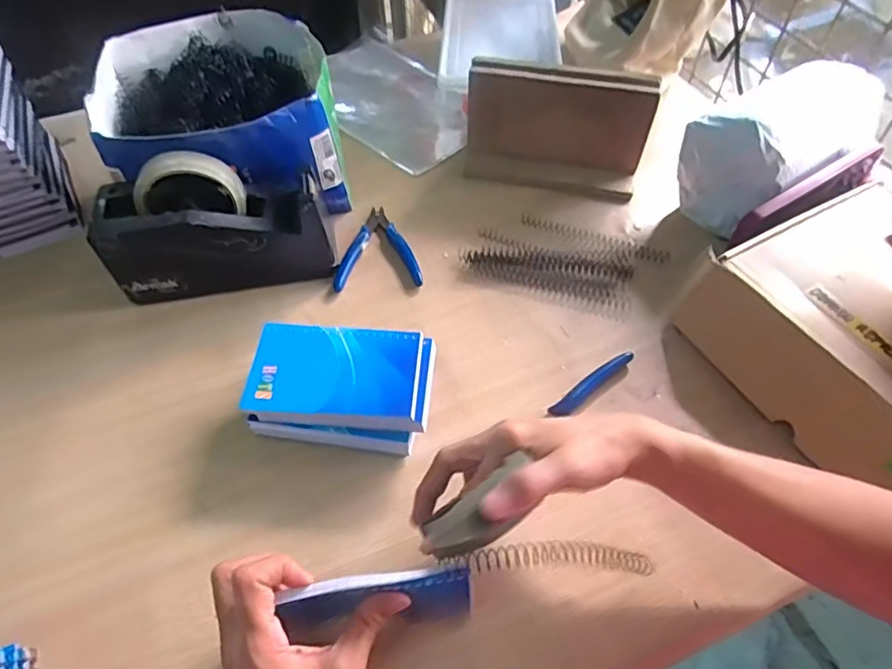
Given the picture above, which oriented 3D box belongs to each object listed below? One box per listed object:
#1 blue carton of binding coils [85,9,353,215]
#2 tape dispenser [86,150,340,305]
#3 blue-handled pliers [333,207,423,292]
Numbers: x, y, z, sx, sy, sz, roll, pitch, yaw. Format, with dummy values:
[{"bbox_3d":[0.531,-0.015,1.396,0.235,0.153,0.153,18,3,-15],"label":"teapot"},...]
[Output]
[{"bbox_3d":[-0.240,-0.226,0.631,0.245,0.134,0.244,-5,55,-3],"label":"blue carton of binding coils"},{"bbox_3d":[-0.219,-0.104,0.552,0.206,0.121,0.084,-4,54,-2],"label":"tape dispenser"},{"bbox_3d":[-0.072,-0.095,0.616,0.087,0.008,0.113,-3,54,-1],"label":"blue-handled pliers"}]

